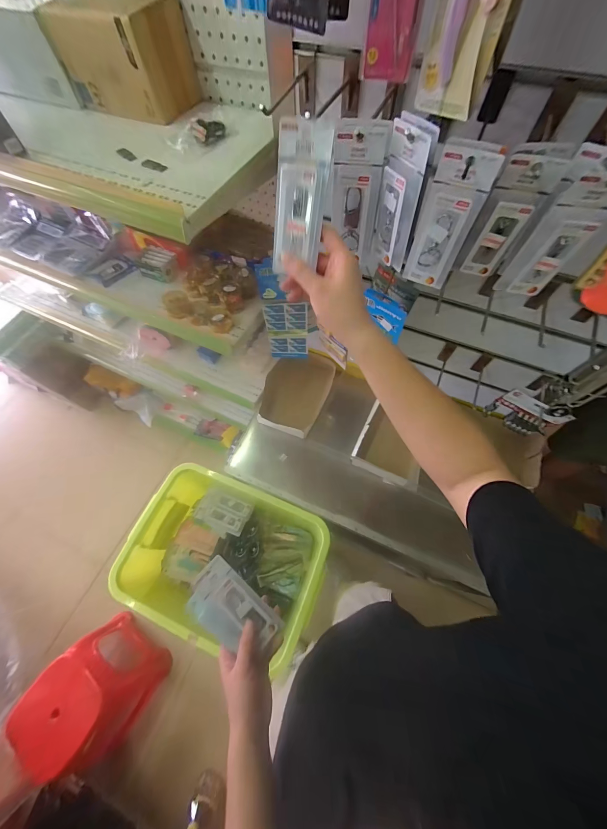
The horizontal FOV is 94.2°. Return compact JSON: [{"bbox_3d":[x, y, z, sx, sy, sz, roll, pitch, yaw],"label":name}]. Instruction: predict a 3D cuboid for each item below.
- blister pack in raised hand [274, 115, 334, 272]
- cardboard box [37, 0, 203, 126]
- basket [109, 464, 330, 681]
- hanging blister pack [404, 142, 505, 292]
[{"bbox_3d":[-0.004,-0.237,0.318,0.054,0.136,0.018,12,28,7],"label":"blister pack in raised hand"},{"bbox_3d":[-0.328,-0.665,0.525,0.203,0.124,0.137,25,68,12],"label":"cardboard box"},{"bbox_3d":[-0.206,0.419,0.847,0.510,0.248,0.367,17,66,9],"label":"basket"},{"bbox_3d":[0.176,-0.233,0.351,0.062,0.143,0.027,25,68,12],"label":"hanging blister pack"}]

